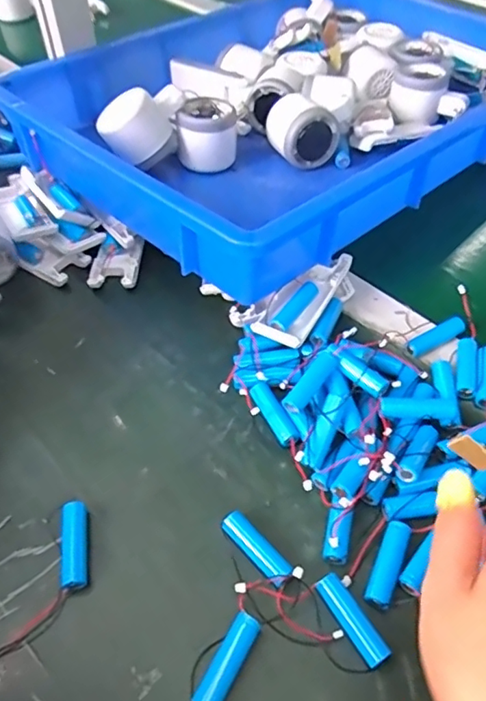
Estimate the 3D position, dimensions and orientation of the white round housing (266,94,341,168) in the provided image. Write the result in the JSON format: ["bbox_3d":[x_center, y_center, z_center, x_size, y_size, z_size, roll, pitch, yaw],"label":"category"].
[{"bbox_3d":[0.056,-0.213,0.527,0.058,0.051,0.054,-24,55,-16],"label":"white round housing"}]

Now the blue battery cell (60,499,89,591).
[{"bbox_3d":[-0.102,0.118,0.332,0.014,0.014,0.050,-8,52,-4],"label":"blue battery cell"}]

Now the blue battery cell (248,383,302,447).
[{"bbox_3d":[0.022,0.045,0.386,0.014,0.018,0.053,-21,54,-14],"label":"blue battery cell"}]

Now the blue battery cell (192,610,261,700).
[{"bbox_3d":[-0.008,0.168,0.293,0.015,0.014,0.051,26,57,20],"label":"blue battery cell"}]

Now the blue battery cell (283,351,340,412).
[{"bbox_3d":[0.047,0.024,0.379,0.014,0.014,0.050,32,66,24],"label":"blue battery cell"}]

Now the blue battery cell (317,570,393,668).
[{"bbox_3d":[0.061,0.151,0.307,0.016,0.012,0.051,-26,55,-17],"label":"blue battery cell"}]

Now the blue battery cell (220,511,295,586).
[{"bbox_3d":[0.009,0.120,0.331,0.018,0.014,0.050,-36,59,-23],"label":"blue battery cell"}]

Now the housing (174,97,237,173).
[{"bbox_3d":[-0.037,-0.215,0.538,0.057,0.053,0.055,-1,52,1],"label":"housing"}]

